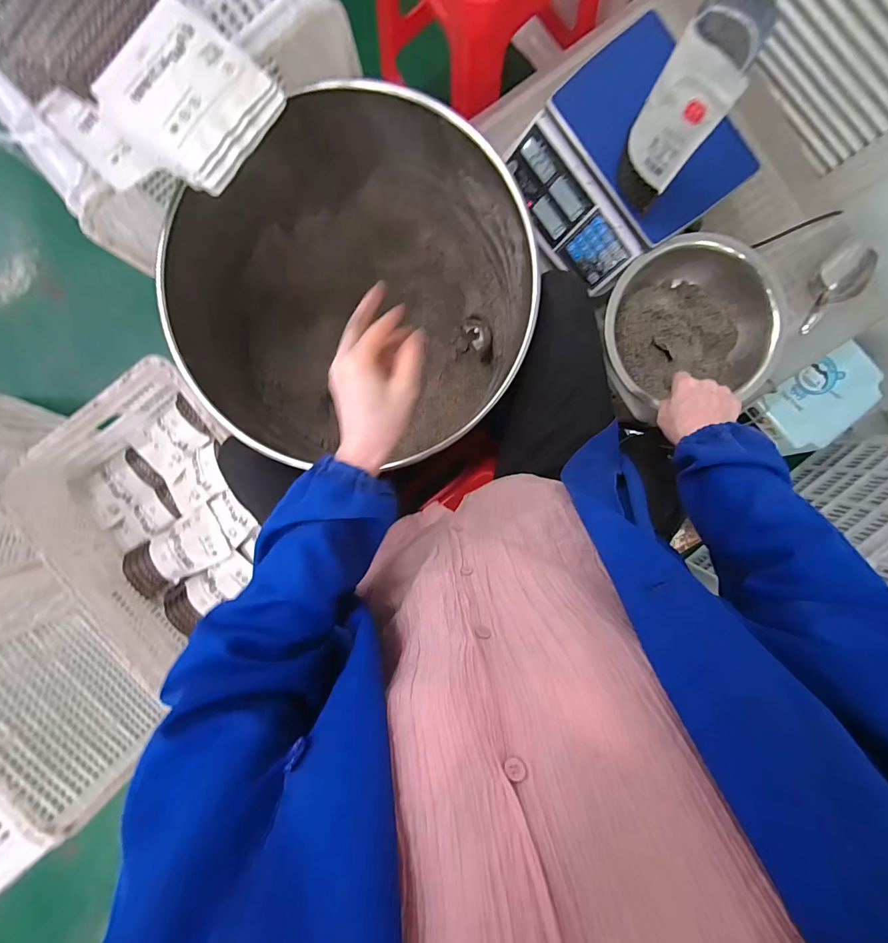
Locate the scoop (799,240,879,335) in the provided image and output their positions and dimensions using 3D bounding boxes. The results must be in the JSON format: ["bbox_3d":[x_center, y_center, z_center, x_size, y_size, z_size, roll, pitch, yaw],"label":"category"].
[{"bbox_3d":[0.626,-0.290,0.654,0.068,0.052,0.197,41,80,-2],"label":"scoop"}]

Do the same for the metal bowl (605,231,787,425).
[{"bbox_3d":[0.387,-0.227,0.656,0.262,0.101,0.246,0,94,1],"label":"metal bowl"}]

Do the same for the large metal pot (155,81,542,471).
[{"bbox_3d":[-0.110,-0.309,0.723,0.499,0.362,0.530,0,94,1],"label":"large metal pot"}]

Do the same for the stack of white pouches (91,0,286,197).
[{"bbox_3d":[-0.290,-0.421,0.451,0.174,0.029,0.149,38,94,-2],"label":"stack of white pouches"}]

